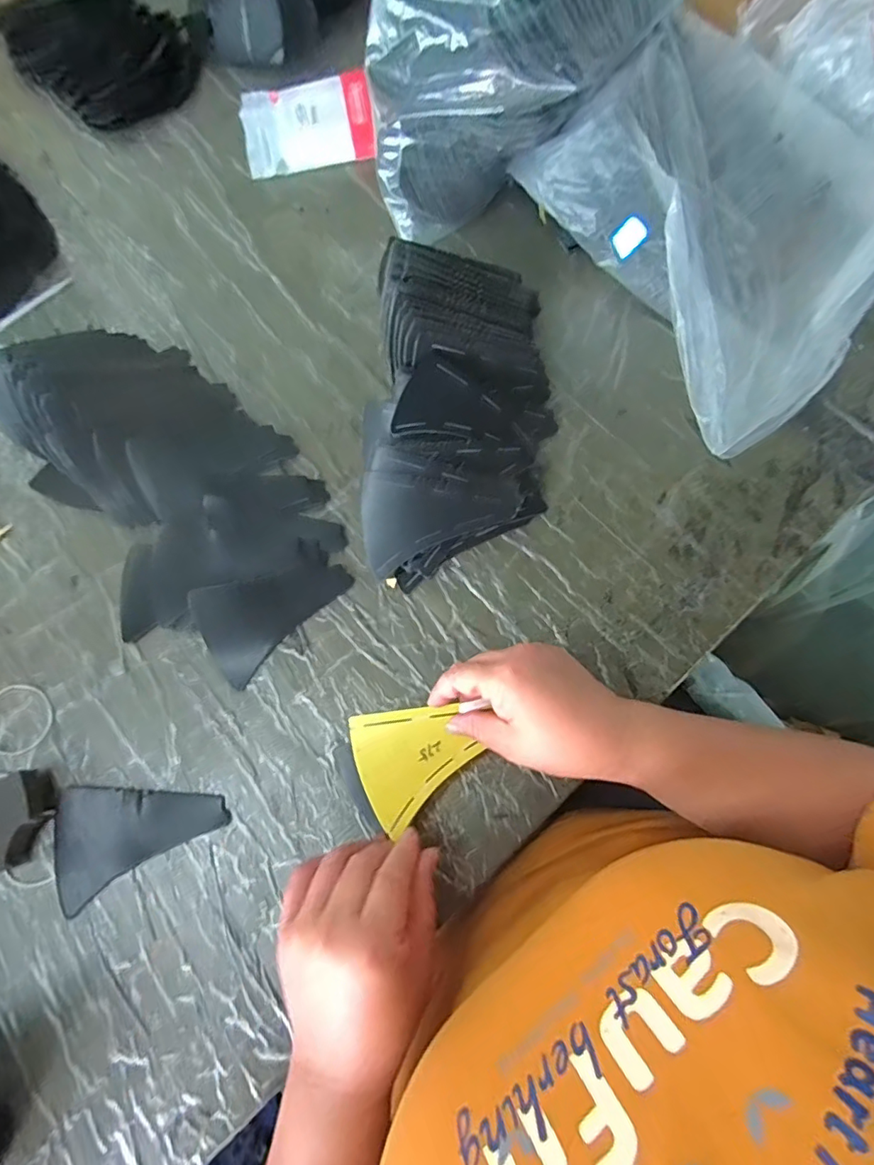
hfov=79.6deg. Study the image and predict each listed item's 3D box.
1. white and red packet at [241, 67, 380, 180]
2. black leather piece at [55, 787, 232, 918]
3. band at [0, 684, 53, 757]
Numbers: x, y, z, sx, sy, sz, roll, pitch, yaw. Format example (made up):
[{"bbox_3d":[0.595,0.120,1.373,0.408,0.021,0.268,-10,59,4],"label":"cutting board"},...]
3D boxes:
[{"bbox_3d":[-0.139,-0.497,0.568,0.137,0.027,0.103,-10,74,-1],"label":"white and red packet"},{"bbox_3d":[-0.225,0.172,0.385,0.121,0.006,0.076,-31,75,-7],"label":"black leather piece"},{"bbox_3d":[-0.334,0.108,0.415,0.054,0.004,0.057,0,74,2],"label":"band"}]

